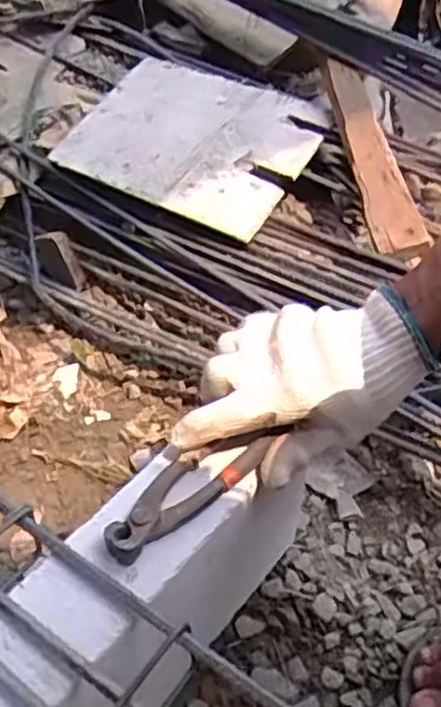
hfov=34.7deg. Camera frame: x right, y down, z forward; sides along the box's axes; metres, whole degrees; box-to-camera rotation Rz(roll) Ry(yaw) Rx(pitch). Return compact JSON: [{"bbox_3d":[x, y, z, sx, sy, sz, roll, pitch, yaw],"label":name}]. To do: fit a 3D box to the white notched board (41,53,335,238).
[{"bbox_3d":[-0.033,-0.289,0.919,0.301,0.016,0.256,26,63,21],"label":"white notched board"}]

